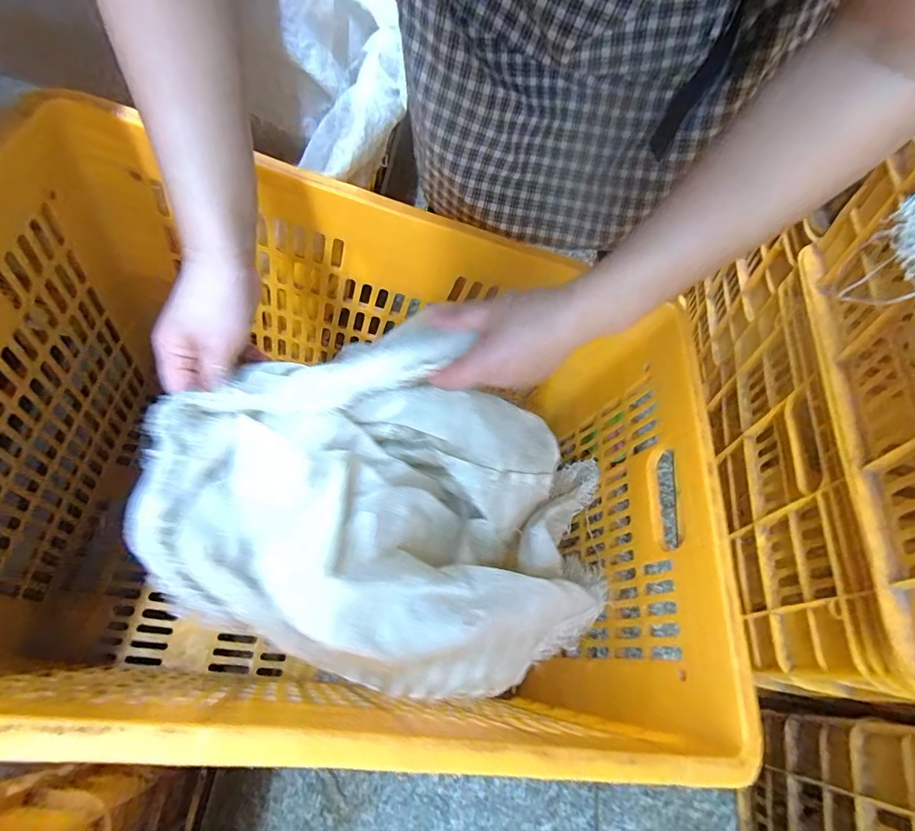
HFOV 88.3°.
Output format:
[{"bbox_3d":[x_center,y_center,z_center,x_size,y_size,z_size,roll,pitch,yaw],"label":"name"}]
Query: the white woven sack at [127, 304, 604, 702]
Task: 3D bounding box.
[{"bbox_3d":[-0.041,0.086,0.399,0.323,0.209,0.240,12,61,10],"label":"white woven sack"}]

